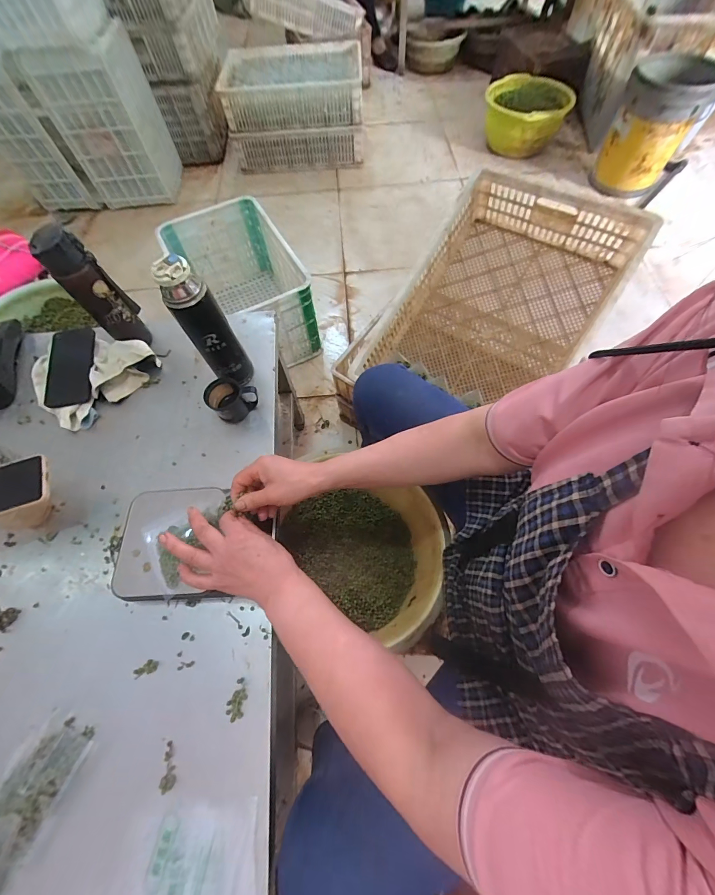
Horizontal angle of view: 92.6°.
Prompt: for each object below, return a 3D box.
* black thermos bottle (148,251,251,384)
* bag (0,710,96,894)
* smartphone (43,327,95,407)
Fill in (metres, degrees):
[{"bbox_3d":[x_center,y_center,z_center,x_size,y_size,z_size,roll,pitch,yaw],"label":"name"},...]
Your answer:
[{"bbox_3d":[-0.234,-0.185,0.552,0.075,0.248,0.070,-26,67,-12],"label":"black thermos bottle"},{"bbox_3d":[-0.399,0.422,0.384,0.083,0.041,0.202,28,67,13],"label":"bag"},{"bbox_3d":[-0.547,-0.154,0.650,0.083,0.009,0.163,-11,71,-3],"label":"smartphone"}]

